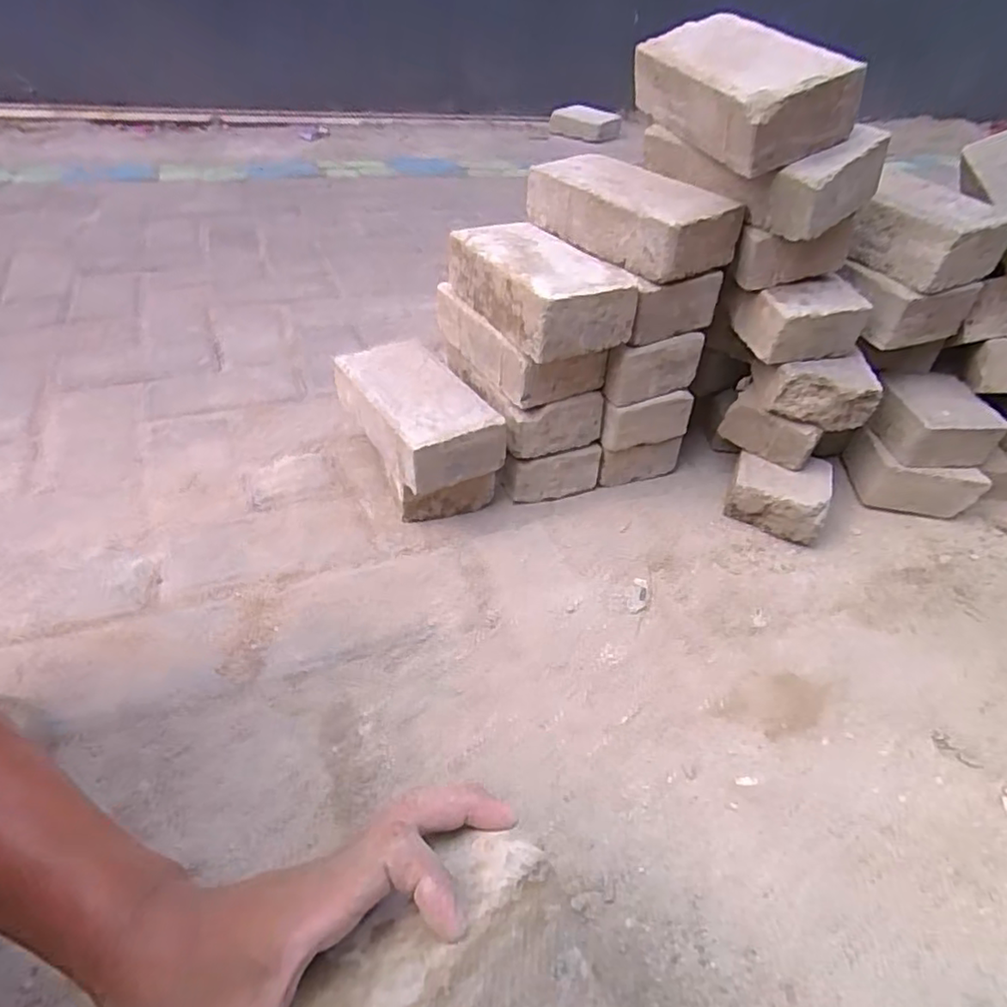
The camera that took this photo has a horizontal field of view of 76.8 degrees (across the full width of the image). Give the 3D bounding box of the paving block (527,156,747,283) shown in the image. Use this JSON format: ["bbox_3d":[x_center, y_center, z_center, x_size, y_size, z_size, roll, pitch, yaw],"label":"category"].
[{"bbox_3d":[0.127,-0.301,0.664,0.103,0.071,0.215,-25,48,-33],"label":"paving block"}]

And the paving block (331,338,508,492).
[{"bbox_3d":[-0.098,-0.103,0.692,0.107,0.062,0.208,-20,45,-29],"label":"paving block"}]

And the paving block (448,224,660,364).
[{"bbox_3d":[0.034,-0.226,0.657,0.113,0.068,0.209,-17,44,-27],"label":"paving block"}]

